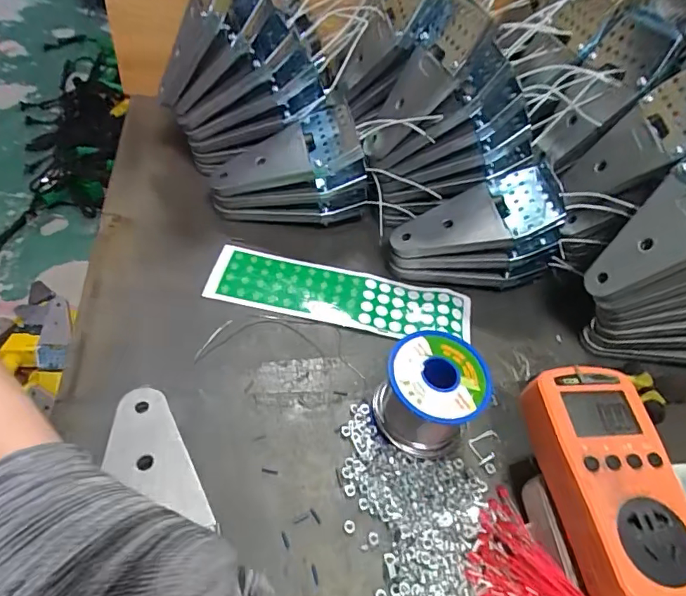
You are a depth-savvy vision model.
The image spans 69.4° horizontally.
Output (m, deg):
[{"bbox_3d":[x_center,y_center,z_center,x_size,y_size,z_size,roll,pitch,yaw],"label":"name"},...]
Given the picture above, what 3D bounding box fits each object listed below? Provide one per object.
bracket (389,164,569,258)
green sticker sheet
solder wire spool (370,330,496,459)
[{"bbox_3d":[0.109,-0.068,0.426,0.136,0.017,0.068,-19,50,9],"label":"bracket"},{"bbox_3d":[-0.001,-0.002,0.420,0.217,0.006,0.059,12,48,1],"label":"green sticker sheet"},{"bbox_3d":[0.059,0.064,0.334,0.064,0.060,0.066,5,50,-6],"label":"solder wire spool"}]

